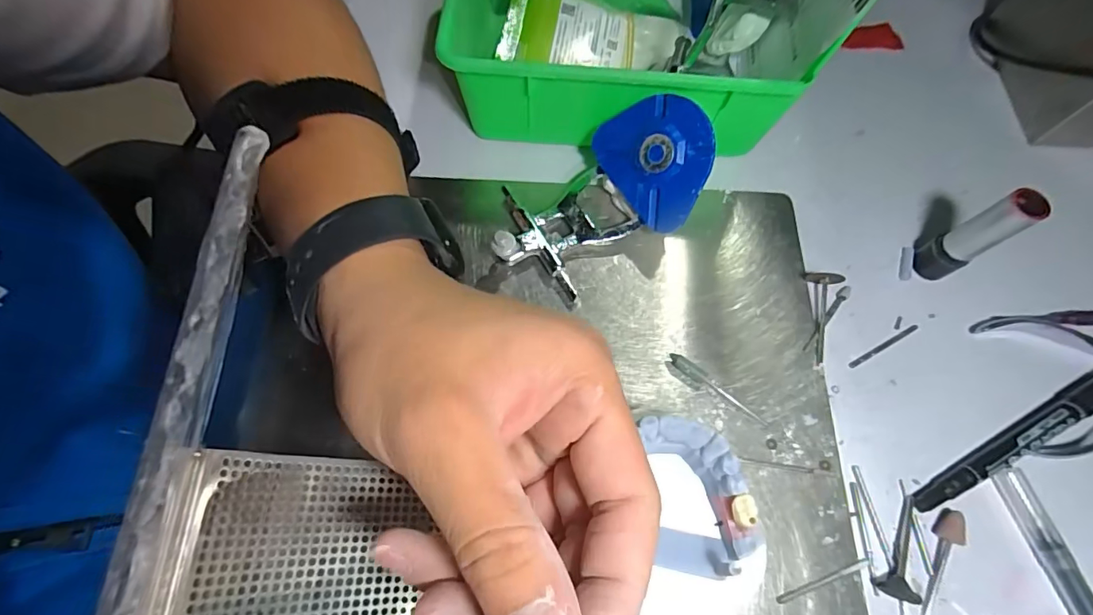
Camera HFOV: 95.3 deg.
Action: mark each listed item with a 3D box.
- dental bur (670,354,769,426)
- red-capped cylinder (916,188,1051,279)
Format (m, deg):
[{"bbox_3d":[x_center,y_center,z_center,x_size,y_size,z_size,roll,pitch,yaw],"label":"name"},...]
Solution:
[{"bbox_3d":[0.080,0.038,0.232,0.052,0.006,0.006,35,71,12],"label":"dental bur"},{"bbox_3d":[0.200,-0.033,0.234,0.013,0.059,0.018,-26,71,-11],"label":"red-capped cylinder"}]

